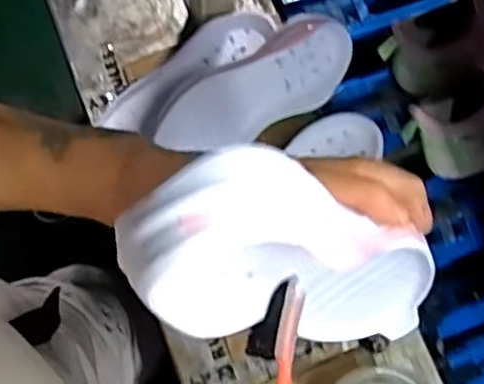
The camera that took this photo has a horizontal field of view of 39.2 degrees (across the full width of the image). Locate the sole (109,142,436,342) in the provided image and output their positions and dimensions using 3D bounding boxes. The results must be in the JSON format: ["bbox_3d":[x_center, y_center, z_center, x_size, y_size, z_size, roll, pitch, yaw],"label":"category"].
[{"bbox_3d":[0.038,0.041,0.330,0.069,0.243,0.066,1,76,26],"label":"sole"}]

